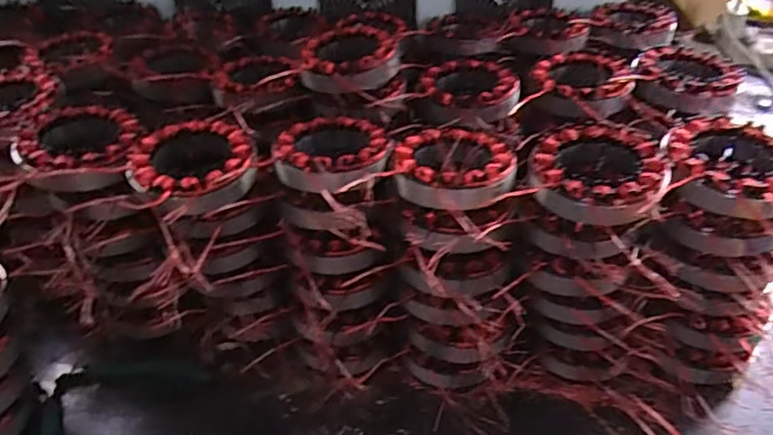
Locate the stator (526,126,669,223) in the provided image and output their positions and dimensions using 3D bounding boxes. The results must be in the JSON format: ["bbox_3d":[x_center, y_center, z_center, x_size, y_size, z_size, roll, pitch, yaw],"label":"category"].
[{"bbox_3d":[0.145,-0.030,0.380,0.087,0.032,0.086,21,43,24],"label":"stator"}]

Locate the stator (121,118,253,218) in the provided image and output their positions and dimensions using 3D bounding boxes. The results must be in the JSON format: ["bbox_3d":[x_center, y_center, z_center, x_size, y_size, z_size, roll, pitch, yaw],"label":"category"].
[{"bbox_3d":[-0.136,-0.035,0.401,0.097,0.030,0.087,25,45,28],"label":"stator"}]

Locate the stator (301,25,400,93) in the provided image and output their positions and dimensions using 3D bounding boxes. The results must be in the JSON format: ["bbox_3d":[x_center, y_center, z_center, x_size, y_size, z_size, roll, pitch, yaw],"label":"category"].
[{"bbox_3d":[-0.033,-0.134,0.485,0.086,0.042,0.092,-3,39,-3],"label":"stator"}]

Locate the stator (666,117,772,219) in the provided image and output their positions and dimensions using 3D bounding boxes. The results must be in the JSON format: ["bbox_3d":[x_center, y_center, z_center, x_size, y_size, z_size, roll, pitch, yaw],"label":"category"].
[{"bbox_3d":[0.234,-0.031,0.371,0.083,0.031,0.092,21,43,24],"label":"stator"}]

